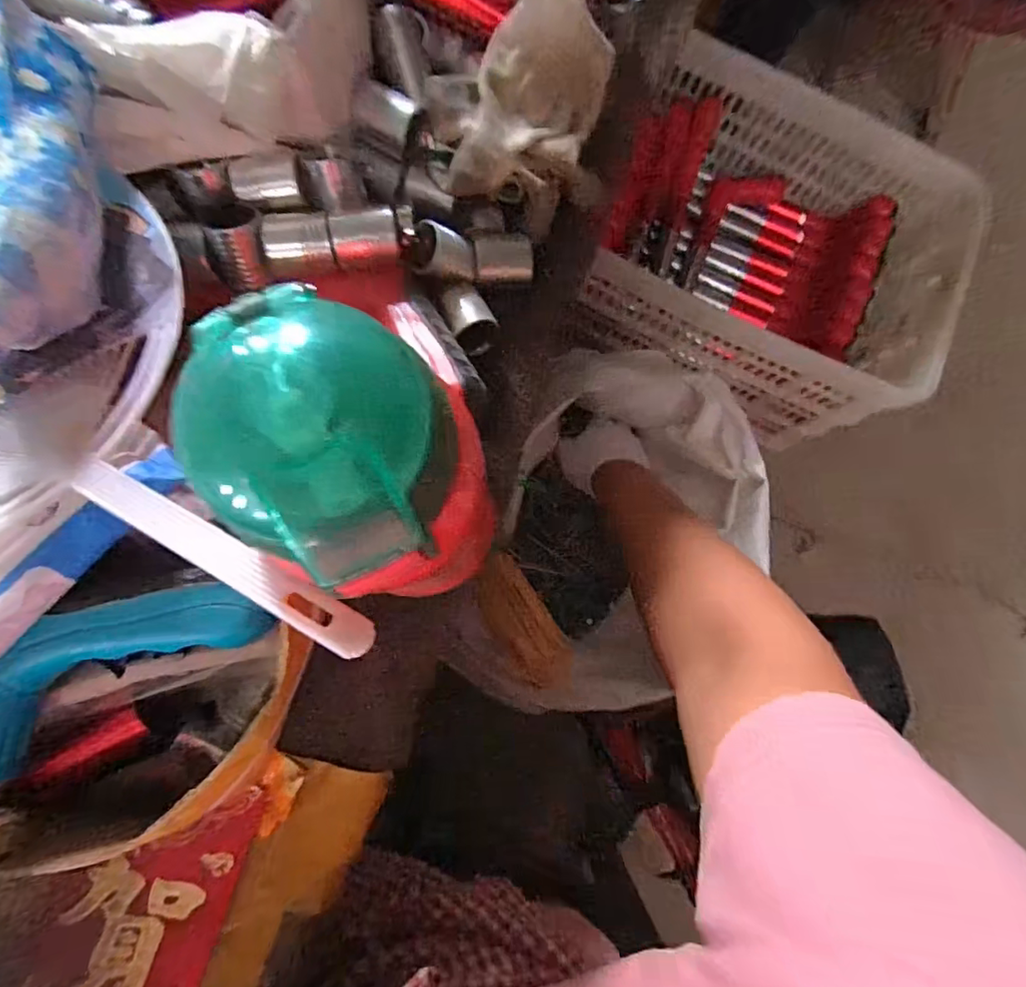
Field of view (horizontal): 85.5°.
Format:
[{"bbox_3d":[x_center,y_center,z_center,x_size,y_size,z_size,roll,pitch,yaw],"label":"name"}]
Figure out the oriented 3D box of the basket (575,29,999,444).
[{"bbox_3d":[0.376,-0.341,0.806,0.464,0.173,0.410,17,81,-4],"label":"basket"}]

